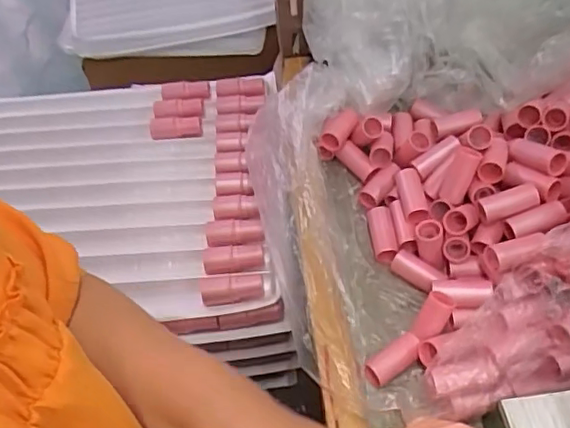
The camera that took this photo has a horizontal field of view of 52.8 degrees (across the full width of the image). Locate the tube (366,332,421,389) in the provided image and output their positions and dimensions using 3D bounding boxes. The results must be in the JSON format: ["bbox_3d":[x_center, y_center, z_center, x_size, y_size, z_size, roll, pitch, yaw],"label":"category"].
[{"bbox_3d":[0.081,0.112,0.435,0.049,0.016,0.019,-35,58,-21],"label":"tube"}]

